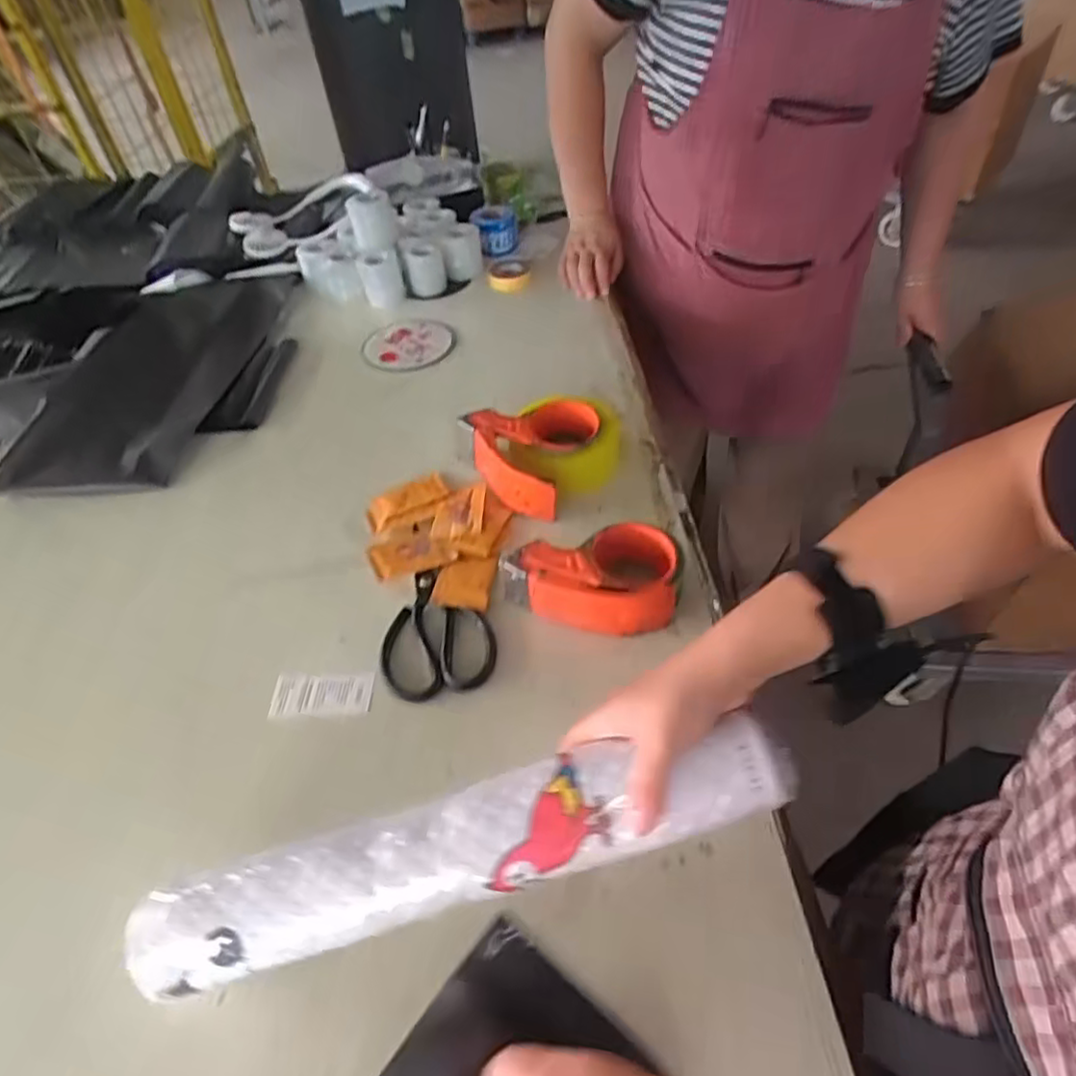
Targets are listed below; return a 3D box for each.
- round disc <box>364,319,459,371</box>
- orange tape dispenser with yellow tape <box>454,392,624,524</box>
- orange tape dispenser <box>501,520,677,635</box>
[{"bbox_3d":[-0.180,-0.287,1.002,0.127,0.017,0.143,16,48,18],"label":"round disc"},{"bbox_3d":[0.012,-0.102,0.761,0.153,0.053,0.146,-4,46,4],"label":"orange tape dispenser with yellow tape"},{"bbox_3d":[0.048,0.036,0.628,0.161,0.049,0.095,-4,46,4],"label":"orange tape dispenser"}]

